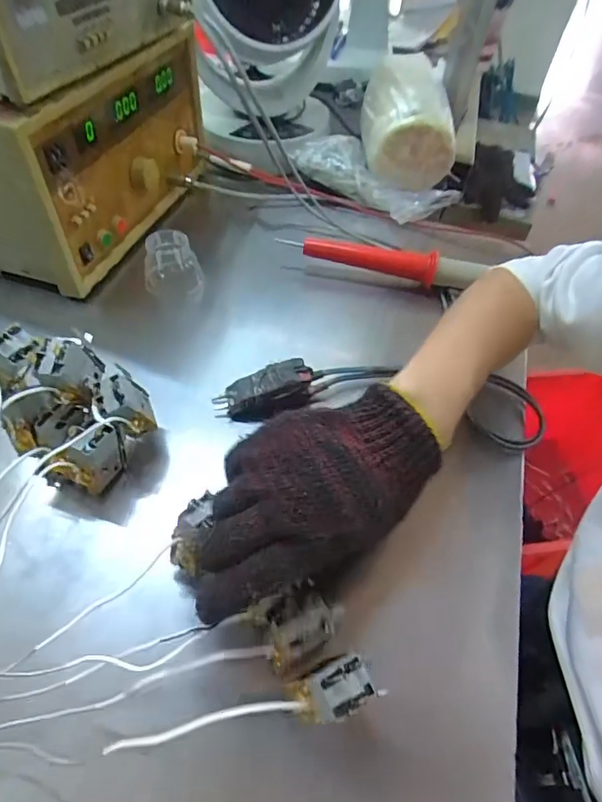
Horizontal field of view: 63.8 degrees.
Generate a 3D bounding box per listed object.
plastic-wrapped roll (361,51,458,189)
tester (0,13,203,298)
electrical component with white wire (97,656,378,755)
[{"bbox_3d":[0.151,-0.392,0.673,0.130,0.112,0.166,6,52,-1],"label":"plastic-wrapped roll"},{"bbox_3d":[-0.284,-0.297,0.544,0.257,0.180,0.302,16,52,7],"label":"tester"},{"bbox_3d":[-0.026,0.164,0.248,0.137,0.024,0.025,-12,54,-15],"label":"electrical component with white wire"}]

